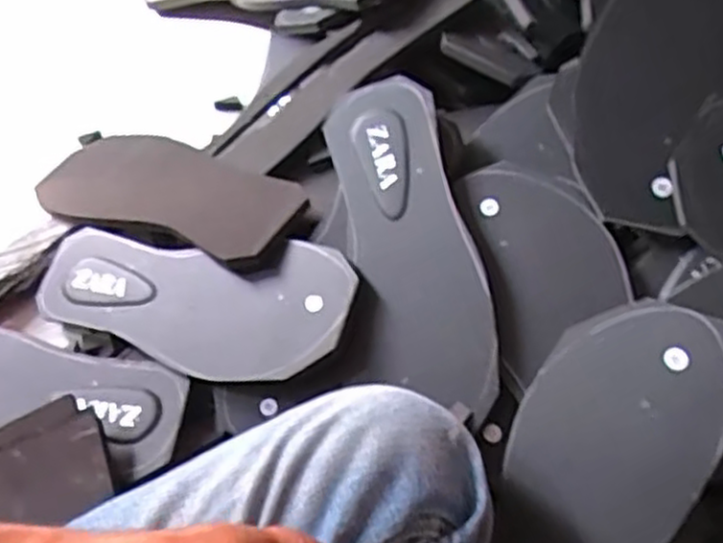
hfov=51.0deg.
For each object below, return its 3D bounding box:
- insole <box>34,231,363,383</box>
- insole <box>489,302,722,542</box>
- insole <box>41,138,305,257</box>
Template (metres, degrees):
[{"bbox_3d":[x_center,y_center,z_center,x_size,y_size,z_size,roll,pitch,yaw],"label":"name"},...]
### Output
[{"bbox_3d":[-0.127,0.022,0.529,0.255,0.009,0.094,4,71,24],"label":"insole"},{"bbox_3d":[0.112,0.123,0.395,0.093,0.010,0.228,26,90,37],"label":"insole"},{"bbox_3d":[-0.155,-0.062,0.584,0.250,0.013,0.088,15,56,33],"label":"insole"}]

